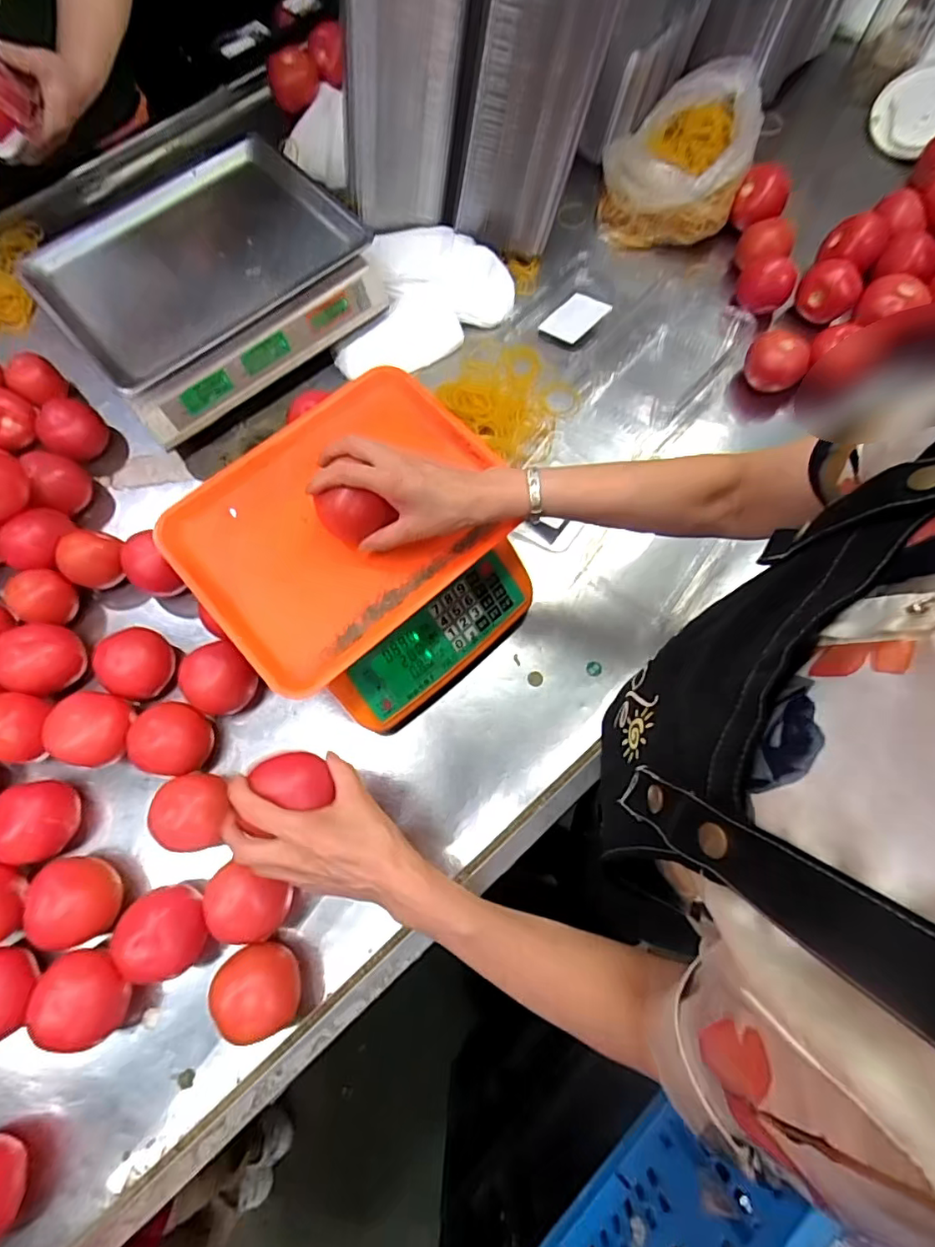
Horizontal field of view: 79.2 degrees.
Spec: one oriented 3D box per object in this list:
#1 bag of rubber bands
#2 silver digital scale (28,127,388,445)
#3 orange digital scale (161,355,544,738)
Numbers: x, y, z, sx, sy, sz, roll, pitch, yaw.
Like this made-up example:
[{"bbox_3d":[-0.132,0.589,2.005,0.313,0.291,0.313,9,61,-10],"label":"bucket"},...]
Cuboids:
[{"bbox_3d":[0.290,-0.646,0.776,0.181,0.092,0.262,20,73,6],"label":"bag of rubber bands"},{"bbox_3d":[-0.310,-0.408,0.700,0.339,0.105,0.269,-39,77,-12],"label":"silver digital scale"},{"bbox_3d":[-0.092,-0.071,0.565,0.295,0.106,0.276,-43,77,-12],"label":"orange digital scale"}]

